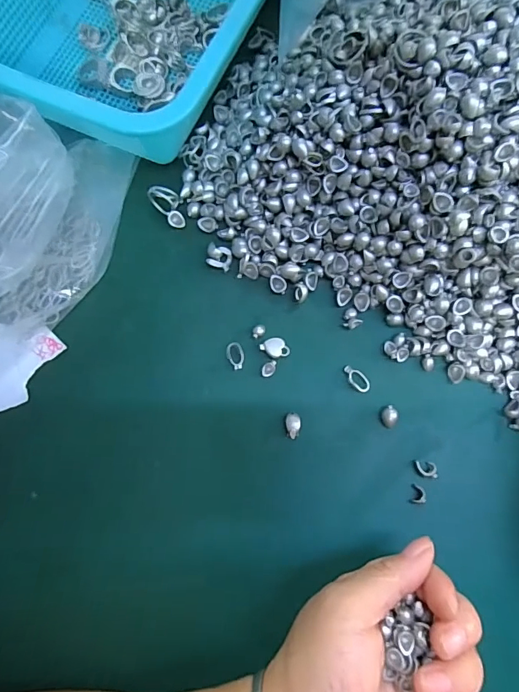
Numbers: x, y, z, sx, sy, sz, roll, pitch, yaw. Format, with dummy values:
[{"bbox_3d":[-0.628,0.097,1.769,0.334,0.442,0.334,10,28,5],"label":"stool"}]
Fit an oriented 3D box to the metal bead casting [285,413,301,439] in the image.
[{"bbox_3d":[0.021,0.050,0.264,0.009,0.006,0.016,2,80,1],"label":"metal bead casting"}]

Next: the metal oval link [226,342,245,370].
[{"bbox_3d":[-0.015,0.006,0.273,0.011,0.004,0.018,-18,80,-3],"label":"metal oval link"}]

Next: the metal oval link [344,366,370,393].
[{"bbox_3d":[0.062,0.021,0.269,0.020,0.004,0.010,42,83,8],"label":"metal oval link"}]

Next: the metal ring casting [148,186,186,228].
[{"bbox_3d":[-0.061,-0.095,0.288,0.018,0.017,0.027,-28,80,-4],"label":"metal ring casting"}]

